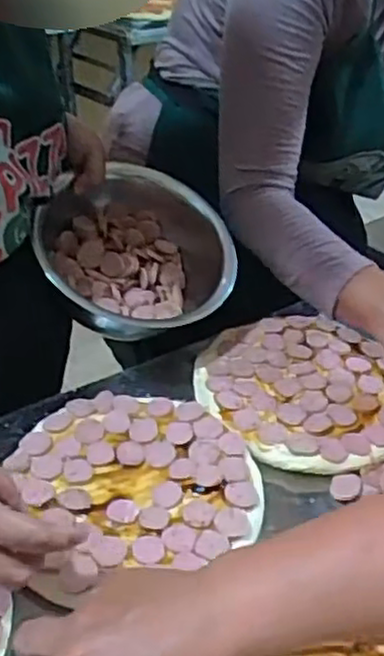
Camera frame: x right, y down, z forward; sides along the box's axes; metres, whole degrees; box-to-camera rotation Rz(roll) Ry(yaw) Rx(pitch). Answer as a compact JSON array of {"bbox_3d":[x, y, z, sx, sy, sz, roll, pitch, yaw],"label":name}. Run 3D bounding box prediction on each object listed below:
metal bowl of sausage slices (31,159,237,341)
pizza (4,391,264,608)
[{"bbox_3d":[-0.064,-0.079,0.699,0.199,0.094,0.199,42,57,-2],"label":"metal bowl of sausage slices"},{"bbox_3d":[-0.046,0.112,0.567,0.174,0.015,0.181,-12,36,-22],"label":"pizza"}]

